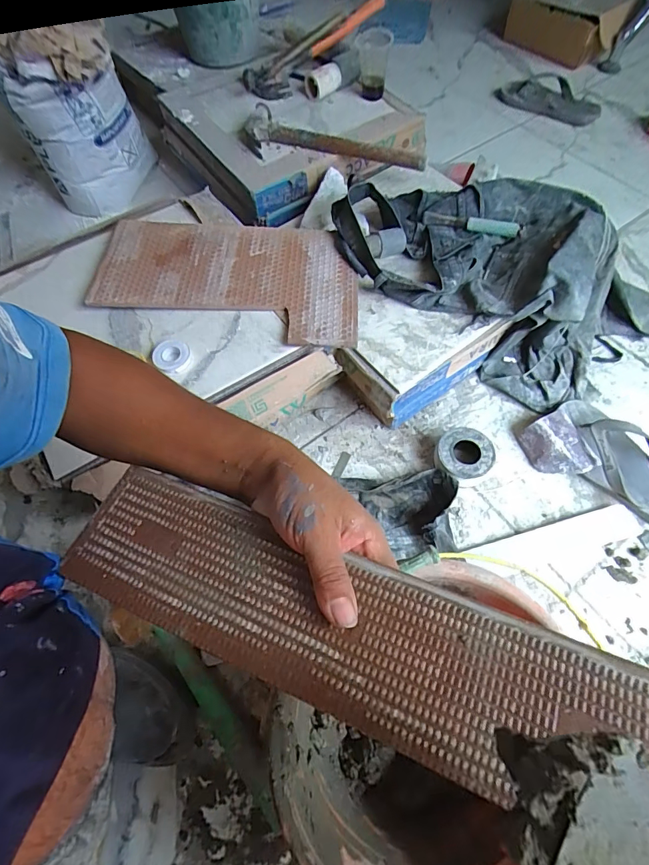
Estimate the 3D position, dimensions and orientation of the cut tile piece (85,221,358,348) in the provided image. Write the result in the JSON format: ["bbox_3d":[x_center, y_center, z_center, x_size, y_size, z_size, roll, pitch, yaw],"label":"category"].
[{"bbox_3d":[-0.156,-0.245,0.662,0.418,0.016,0.240,4,60,5],"label":"cut tile piece"}]

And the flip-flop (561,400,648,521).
[{"bbox_3d":[0.456,0.054,0.630,0.105,0.057,0.254,-40,69,-18],"label":"flip-flop"}]

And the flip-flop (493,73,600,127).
[{"bbox_3d":[0.592,-0.892,1.125,0.262,0.053,0.108,35,69,17],"label":"flip-flop"}]

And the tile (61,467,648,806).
[{"bbox_3d":[0.015,0.115,0.251,0.389,0.006,0.090,15,64,17],"label":"tile"}]

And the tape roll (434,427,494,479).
[{"bbox_3d":[0.213,0.037,0.657,0.080,0.044,0.087,0,63,1],"label":"tape roll"}]

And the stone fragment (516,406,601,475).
[{"bbox_3d":[0.361,0.020,0.662,0.085,0.040,0.106,-18,64,-8],"label":"stone fragment"}]

